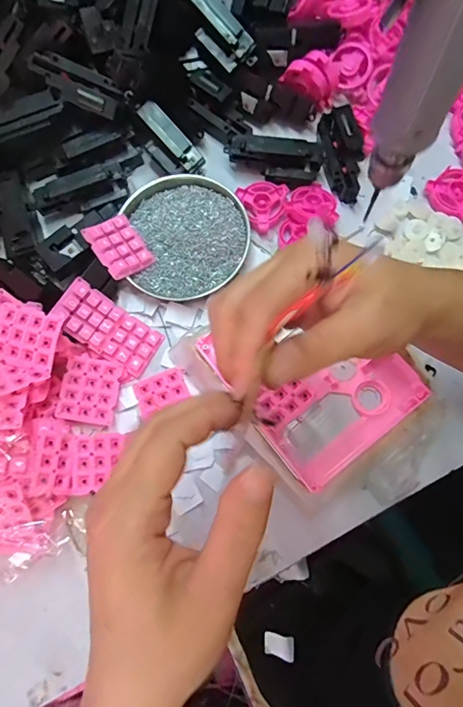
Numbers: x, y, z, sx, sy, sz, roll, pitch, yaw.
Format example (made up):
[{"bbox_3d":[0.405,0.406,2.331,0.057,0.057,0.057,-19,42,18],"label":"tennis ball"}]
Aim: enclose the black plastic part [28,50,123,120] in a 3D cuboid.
[{"bbox_3d":[-0.156,-0.272,0.405,0.089,0.012,0.040,26,80,-10],"label":"black plastic part"}]

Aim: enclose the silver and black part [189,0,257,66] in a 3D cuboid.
[{"bbox_3d":[-0.016,-0.344,0.408,0.107,0.019,0.024,44,83,-8],"label":"silver and black part"}]

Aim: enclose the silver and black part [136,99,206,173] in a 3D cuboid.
[{"bbox_3d":[-0.060,-0.221,0.409,0.020,0.011,0.080,-45,98,-7],"label":"silver and black part"}]

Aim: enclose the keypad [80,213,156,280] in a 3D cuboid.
[{"bbox_3d":[-0.110,-0.106,0.395,0.049,0.006,0.057,-38,93,-30],"label":"keypad"}]

